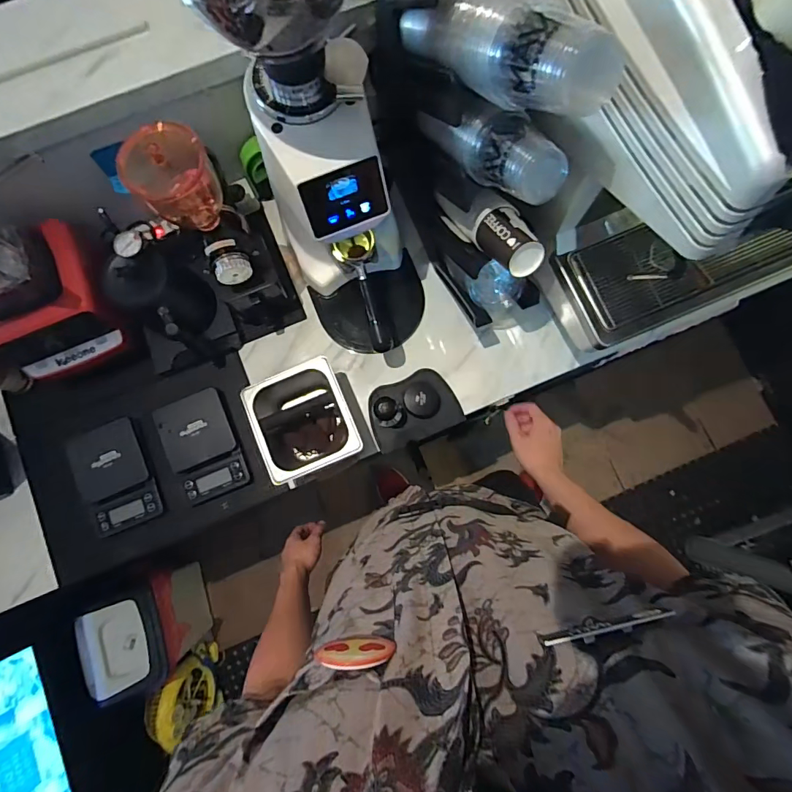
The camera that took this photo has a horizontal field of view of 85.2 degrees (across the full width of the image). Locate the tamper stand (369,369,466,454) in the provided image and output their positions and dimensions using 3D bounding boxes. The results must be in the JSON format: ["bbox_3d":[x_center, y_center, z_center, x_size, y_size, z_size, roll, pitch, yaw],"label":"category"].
[{"bbox_3d":[0.032,0.020,0.801,0.173,0.080,0.123,-22,82,-3],"label":"tamper stand"}]

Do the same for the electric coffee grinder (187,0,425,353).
[{"bbox_3d":[-0.089,-0.308,0.580,0.214,0.607,0.295,-24,82,-3],"label":"electric coffee grinder"}]

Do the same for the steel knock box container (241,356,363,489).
[{"bbox_3d":[-0.159,0.051,0.773,0.160,0.100,0.185,-21,82,-3],"label":"steel knock box container"}]

